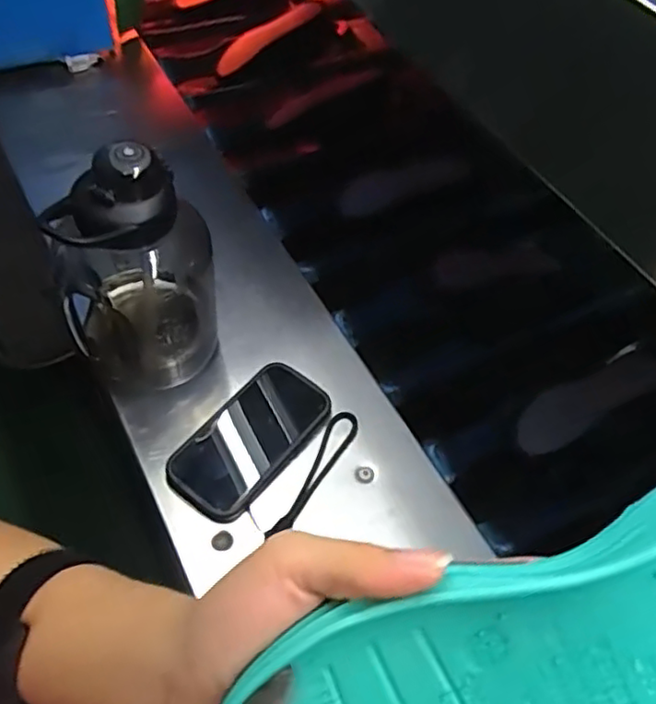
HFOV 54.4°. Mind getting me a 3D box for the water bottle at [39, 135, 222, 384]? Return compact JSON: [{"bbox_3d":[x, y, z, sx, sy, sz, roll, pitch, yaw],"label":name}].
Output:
[{"bbox_3d":[-0.161,-0.069,0.542,0.116,0.210,0.105,8,54,1],"label":"water bottle"}]

